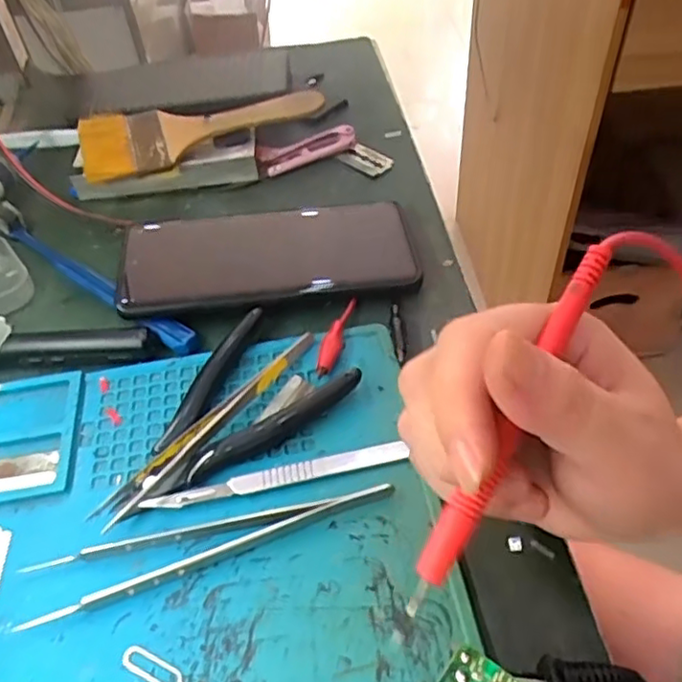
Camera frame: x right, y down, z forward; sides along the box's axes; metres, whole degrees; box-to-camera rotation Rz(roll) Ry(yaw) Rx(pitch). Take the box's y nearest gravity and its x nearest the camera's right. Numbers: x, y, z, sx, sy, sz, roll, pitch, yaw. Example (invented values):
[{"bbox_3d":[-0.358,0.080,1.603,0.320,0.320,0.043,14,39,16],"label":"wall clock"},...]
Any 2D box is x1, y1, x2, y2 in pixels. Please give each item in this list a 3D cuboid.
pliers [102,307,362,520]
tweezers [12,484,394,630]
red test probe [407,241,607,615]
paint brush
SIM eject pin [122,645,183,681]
[{"bbox_3d":[-0.057,0.037,0.300,0.072,0.011,0.116,33,58,29],"label":"pliers"},{"bbox_3d":[-0.054,0.081,0.263,0.149,0.009,0.024,-15,49,-8],"label":"tweezers"},{"bbox_3d":[0.049,0.020,0.183,0.010,0.011,0.119,24,72,23],"label":"red test probe"},{"bbox_3d":[-0.093,-0.144,0.431,0.161,0.012,0.062,-12,55,-8],"label":"paint brush"},{"bbox_3d":[-0.066,0.120,0.233,0.033,0.004,0.009,17,52,19],"label":"SIM eject pin"}]

